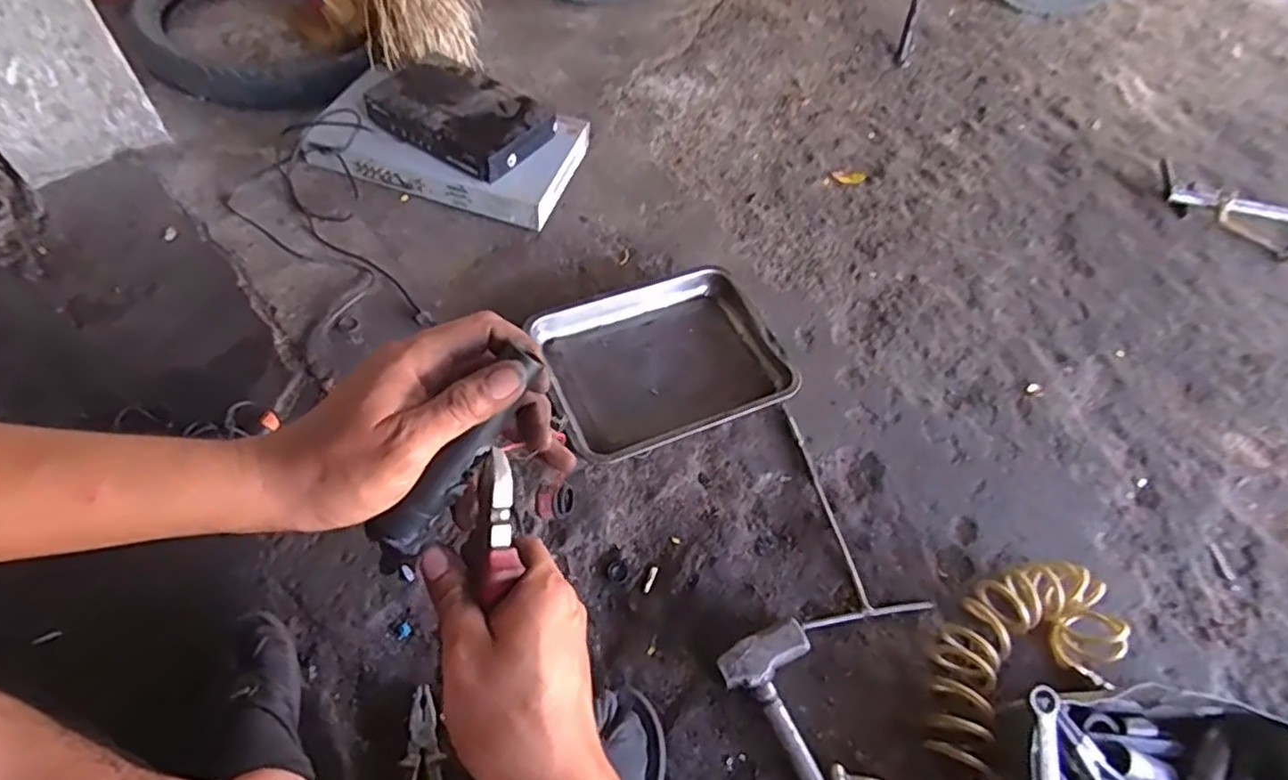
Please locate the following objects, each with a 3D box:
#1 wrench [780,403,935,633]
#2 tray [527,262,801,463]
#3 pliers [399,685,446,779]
[{"bbox_3d":[0.250,0.150,0.897,0.158,0.023,0.311,-6,58,-8],"label":"wrench"},{"bbox_3d":[0.022,-0.046,0.991,0.339,0.058,0.266,-19,61,-15],"label":"tray"},{"bbox_3d":[-0.221,0.392,0.672,0.045,0.015,0.169,-5,57,-9],"label":"pliers"}]

